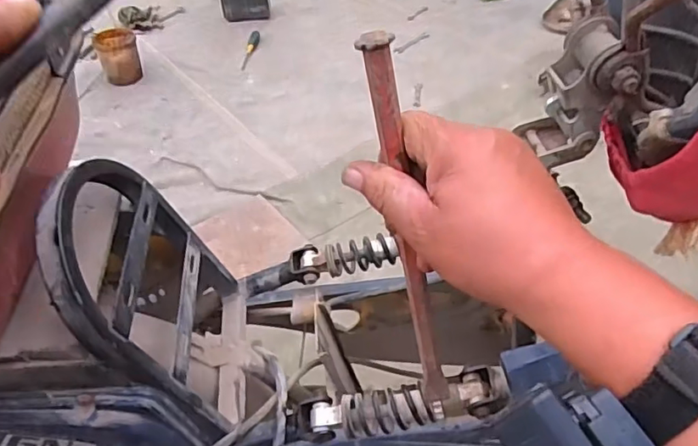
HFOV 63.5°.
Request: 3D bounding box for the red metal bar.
[{"bbox_3d":[0.040,0.027,0.350,0.013,0.295,0.015,24,50,40],"label":"red metal bar"}]

